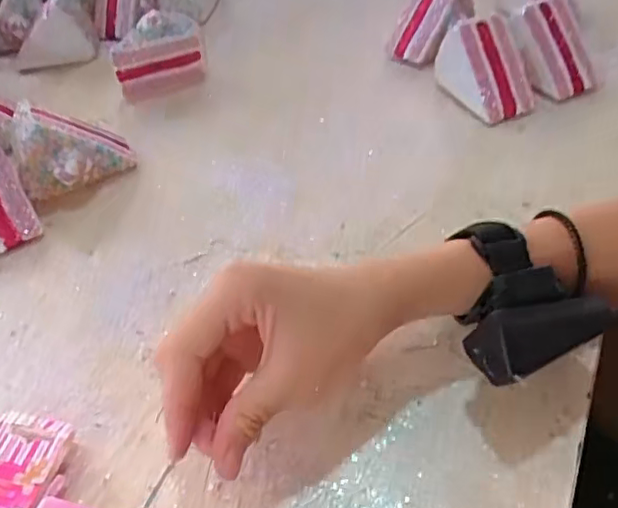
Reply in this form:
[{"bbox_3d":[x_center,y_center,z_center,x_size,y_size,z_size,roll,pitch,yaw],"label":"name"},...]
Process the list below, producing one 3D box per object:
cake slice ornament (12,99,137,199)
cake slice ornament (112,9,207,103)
[{"bbox_3d":[-0.184,-0.084,0.471,0.085,0.066,0.058,-21,44,-16],"label":"cake slice ornament"},{"bbox_3d":[-0.143,-0.189,0.576,0.088,0.063,0.037,-26,45,-21],"label":"cake slice ornament"}]

